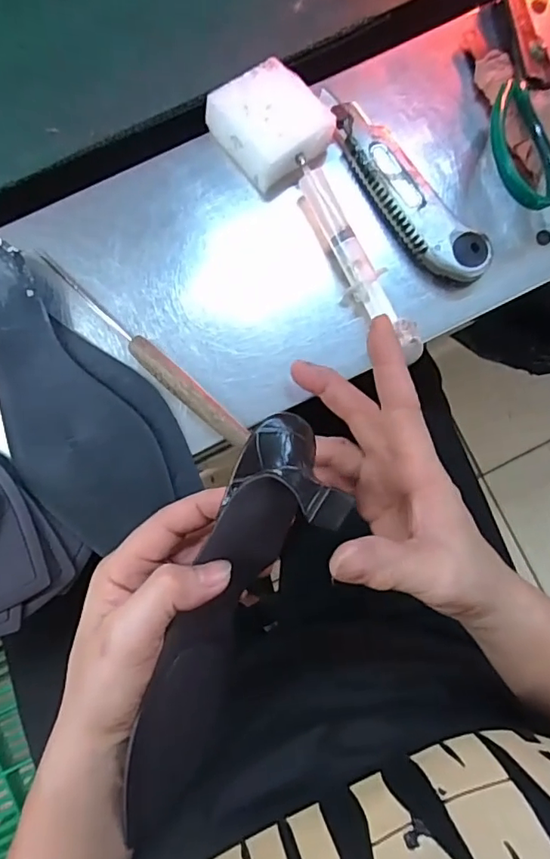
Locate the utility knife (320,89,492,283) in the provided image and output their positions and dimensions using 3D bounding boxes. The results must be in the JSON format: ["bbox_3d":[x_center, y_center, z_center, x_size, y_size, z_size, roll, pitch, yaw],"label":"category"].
[{"bbox_3d":[0.081,-0.161,0.360,0.037,0.027,0.157,-41,85,-5],"label":"utility knife"}]

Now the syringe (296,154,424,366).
[{"bbox_3d":[0.052,-0.110,0.356,0.024,0.028,0.150,-29,84,-4],"label":"syringe"}]

